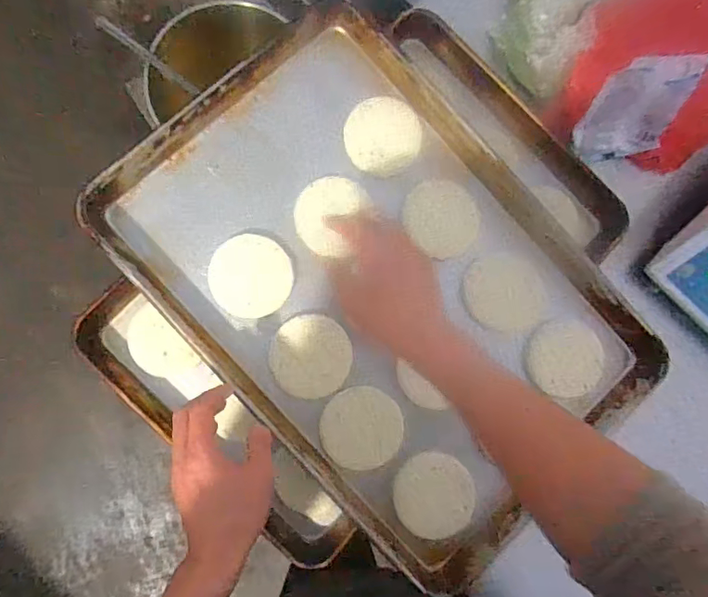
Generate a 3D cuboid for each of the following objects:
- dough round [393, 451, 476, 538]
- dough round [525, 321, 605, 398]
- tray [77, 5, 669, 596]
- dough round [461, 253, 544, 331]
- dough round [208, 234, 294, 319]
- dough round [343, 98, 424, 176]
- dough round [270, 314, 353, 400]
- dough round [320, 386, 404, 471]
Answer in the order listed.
[{"bbox_3d":[0.097,0.236,0.625,0.095,0.018,0.094,1,85,-7],"label":"dough round"},{"bbox_3d":[0.258,0.074,0.632,0.098,0.004,0.088,14,84,-6],"label":"dough round"},{"bbox_3d":[0.031,-0.012,0.607,0.402,0.051,0.587,-42,91,-8],"label":"tray"},{"bbox_3d":[0.183,-0.007,0.633,0.091,0.004,0.093,-8,89,6],"label":"dough round"},{"bbox_3d":[-0.119,-0.026,0.600,0.092,0.012,0.092,-5,86,-7],"label":"dough round"},{"bbox_3d":[0.036,-0.195,0.626,0.090,0.011,0.091,-7,86,-7],"label":"dough round"},{"bbox_3d":[-0.050,0.068,0.604,0.091,0.010,0.094,-5,86,-7],"label":"dough round"},{"bbox_3d":[0.009,0.150,0.602,0.092,0.009,0.092,-6,86,-7],"label":"dough round"}]

